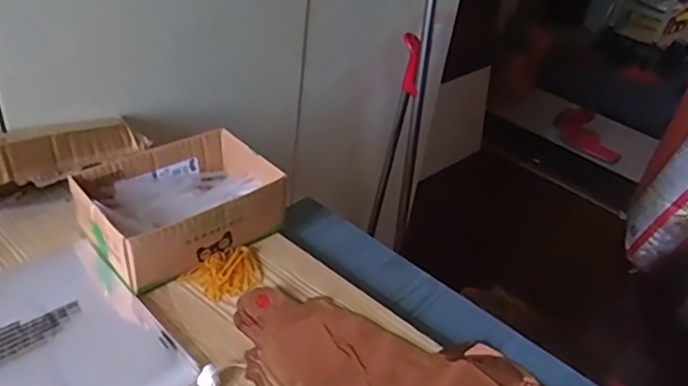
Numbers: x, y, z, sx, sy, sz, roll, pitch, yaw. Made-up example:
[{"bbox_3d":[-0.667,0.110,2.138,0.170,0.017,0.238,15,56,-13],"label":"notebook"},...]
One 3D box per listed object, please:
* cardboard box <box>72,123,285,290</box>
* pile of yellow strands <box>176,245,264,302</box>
[{"bbox_3d":[-0.172,0.012,0.641,0.184,0.068,0.137,-23,46,-35],"label":"cardboard box"},{"bbox_3d":[-0.113,0.078,0.598,0.076,0.013,0.050,-26,48,-37],"label":"pile of yellow strands"}]

